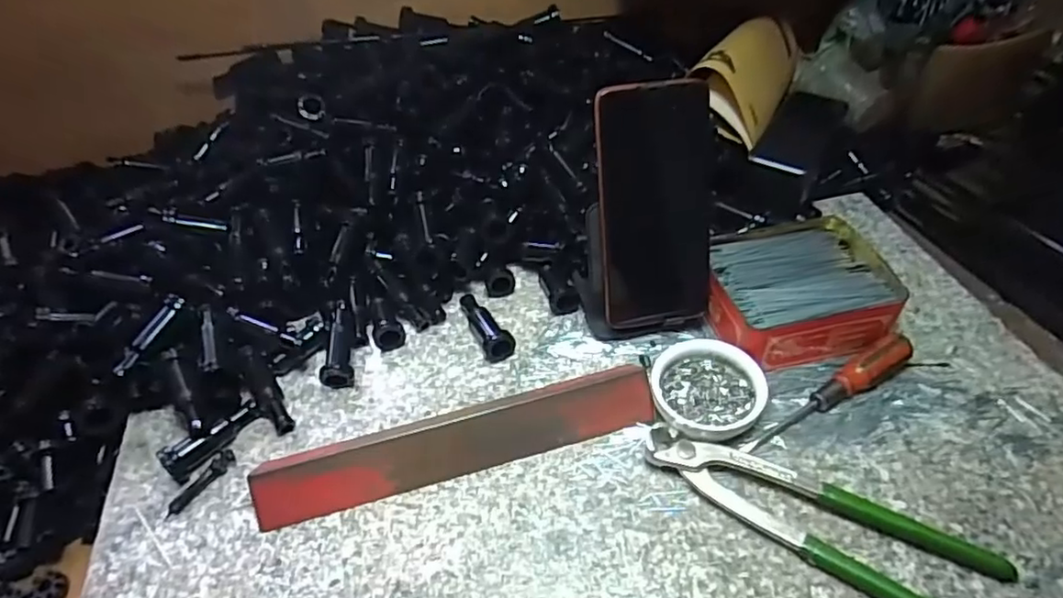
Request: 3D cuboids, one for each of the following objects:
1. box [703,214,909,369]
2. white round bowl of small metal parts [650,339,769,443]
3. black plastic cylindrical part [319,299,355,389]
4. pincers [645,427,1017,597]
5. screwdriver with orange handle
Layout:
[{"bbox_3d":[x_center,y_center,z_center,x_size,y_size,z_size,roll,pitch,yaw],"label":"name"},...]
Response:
[{"bbox_3d":[0.195,-0.006,0.464,0.124,0.040,0.107,-10,45,-4],"label":"box"},{"bbox_3d":[0.117,0.062,0.417,0.070,0.021,0.071,-3,45,3],"label":"white round bowl of small metal parts"},{"bbox_3d":[-0.144,0.034,0.463,0.020,0.026,0.068,-9,45,-3],"label":"black plastic cylindrical part"},{"bbox_3d":[0.163,0.121,0.362,0.194,0.015,0.058,23,52,26],"label":"pincers"},{"bbox_3d":[0.199,0.063,0.412,0.140,0.024,0.018,-25,48,-18],"label":"screwdriver with orange handle"}]

